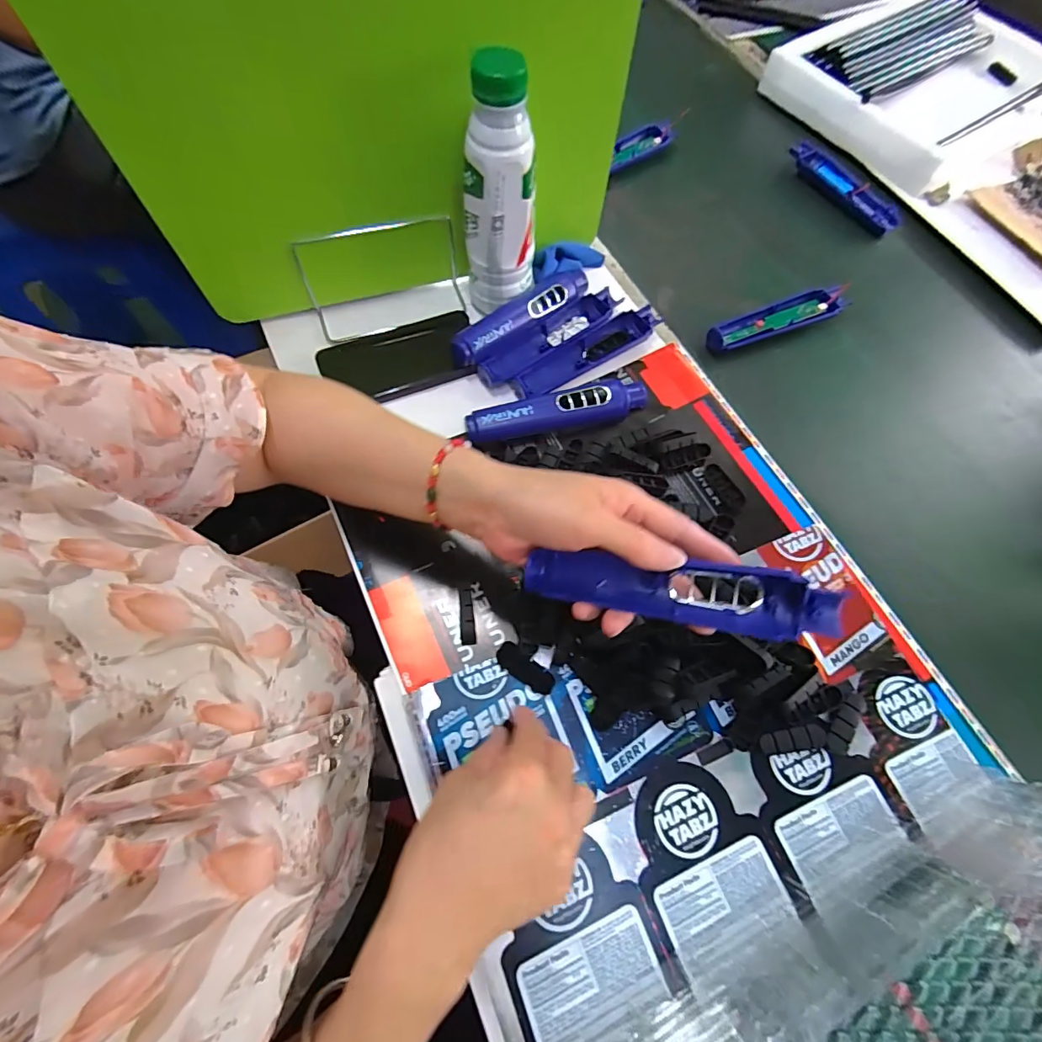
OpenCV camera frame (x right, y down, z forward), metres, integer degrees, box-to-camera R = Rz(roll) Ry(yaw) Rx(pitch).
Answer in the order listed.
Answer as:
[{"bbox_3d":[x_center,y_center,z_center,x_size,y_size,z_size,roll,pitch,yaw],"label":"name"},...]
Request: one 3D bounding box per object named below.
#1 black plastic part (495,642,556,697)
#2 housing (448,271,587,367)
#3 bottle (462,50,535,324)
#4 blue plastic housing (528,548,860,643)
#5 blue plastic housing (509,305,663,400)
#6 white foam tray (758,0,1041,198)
[{"bbox_3d":[0.004,0.110,0.348,0.048,0.017,0.017,35,68,12],"label":"black plastic part"},{"bbox_3d":[0.003,-0.208,0.476,0.177,0.033,0.032,-37,73,-18],"label":"housing"},{"bbox_3d":[-0.017,-0.274,0.408,0.051,0.188,0.051,38,69,13],"label":"bottle"},{"bbox_3d":[0.089,0.041,0.272,0.174,0.027,0.032,7,65,14],"label":"blue plastic housing"},{"bbox_3d":[0.069,-0.167,0.469,0.166,0.022,0.037,-33,72,-17],"label":"blue plastic housing"},{"bbox_3d":[0.581,-0.619,0.674,0.382,0.071,0.318,-35,72,-17],"label":"white foam tray"}]

